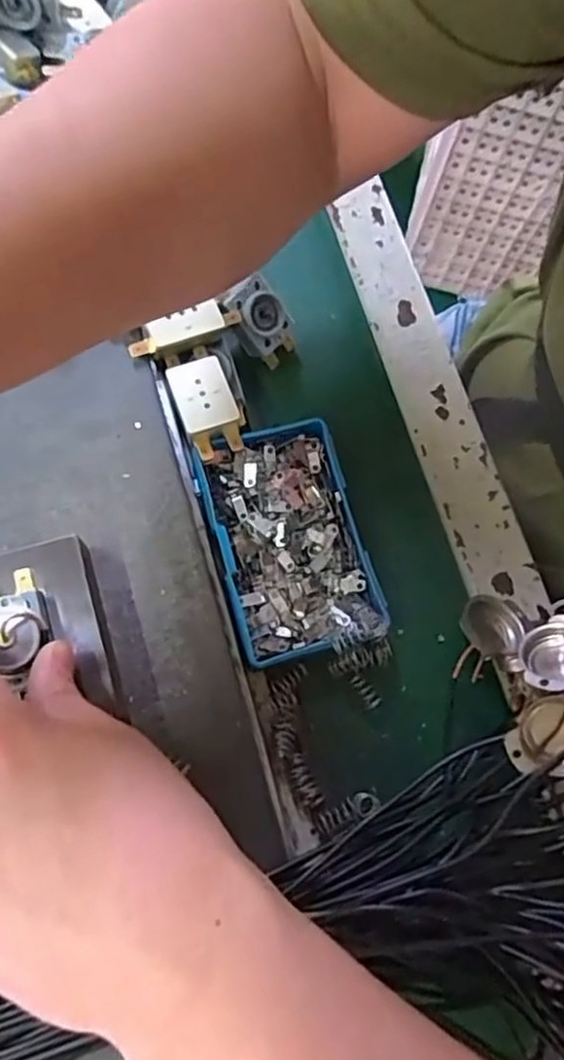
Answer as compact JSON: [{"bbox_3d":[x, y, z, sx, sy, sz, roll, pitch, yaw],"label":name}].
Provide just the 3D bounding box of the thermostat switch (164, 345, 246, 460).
[{"bbox_3d":[-0.038,-0.064,0.341,0.028,0.019,0.050,-19,76,-10],"label":"thermostat switch"}]

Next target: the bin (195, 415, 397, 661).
[{"bbox_3d":[0.003,0.006,0.343,0.069,0.029,0.112,-14,75,-9],"label":"bin"}]

